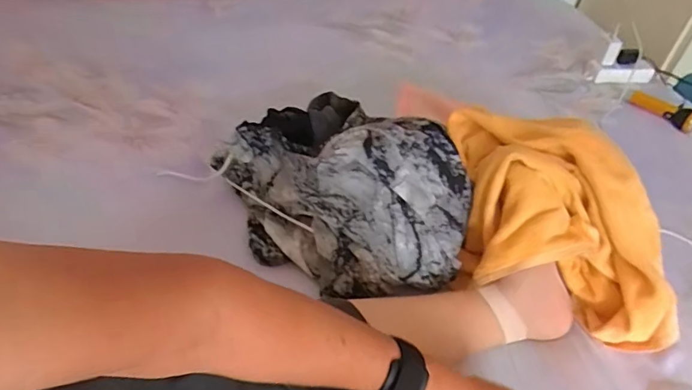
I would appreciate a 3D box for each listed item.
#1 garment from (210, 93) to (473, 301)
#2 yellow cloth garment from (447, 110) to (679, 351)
[{"bbox_3d":[-0.009,-0.025,0.629,0.246,0.117,0.338,-18,50,-24],"label":"garment"},{"bbox_3d":[0.246,0.031,0.583,0.249,0.144,0.221,12,44,4],"label":"yellow cloth garment"}]

